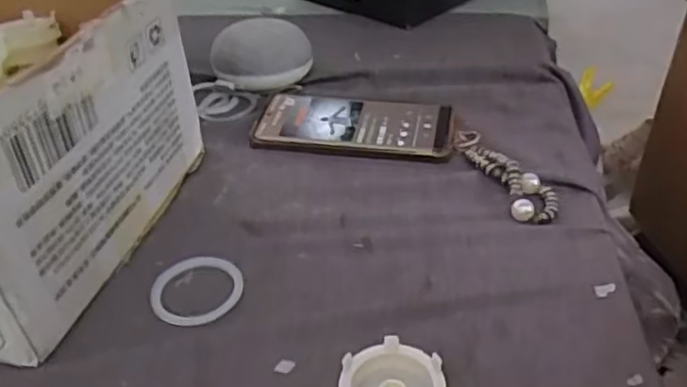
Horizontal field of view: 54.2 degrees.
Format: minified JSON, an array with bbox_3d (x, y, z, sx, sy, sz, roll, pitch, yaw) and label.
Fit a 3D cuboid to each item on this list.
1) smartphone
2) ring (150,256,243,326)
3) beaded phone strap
[{"bbox_3d":[0.010,-0.061,0.576,0.165,0.010,0.077,4,37,10],"label":"smartphone"},{"bbox_3d":[-0.094,0.061,0.433,0.058,0.004,0.061,-2,37,2],"label":"ring"},{"bbox_3d":[0.124,-0.018,0.512,0.038,0.012,0.117,-13,38,-13],"label":"beaded phone strap"}]

